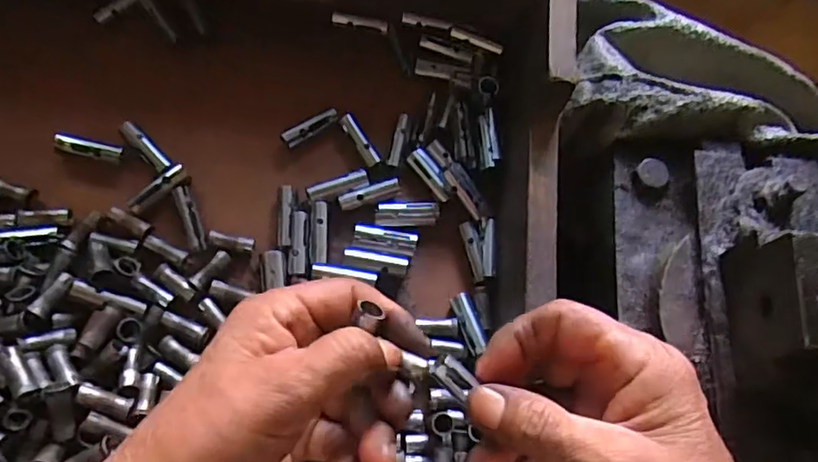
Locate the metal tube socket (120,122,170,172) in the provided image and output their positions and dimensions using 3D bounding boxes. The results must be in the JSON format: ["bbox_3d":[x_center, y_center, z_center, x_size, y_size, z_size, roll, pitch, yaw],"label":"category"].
[{"bbox_3d":[-0.151,-0.048,0.337,0.038,0.011,0.009,41,69,15],"label":"metal tube socket"}]

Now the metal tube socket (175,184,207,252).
[{"bbox_3d":[-0.123,-0.008,0.327,0.008,0.007,0.040,-19,68,-12],"label":"metal tube socket"}]

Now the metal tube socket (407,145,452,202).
[{"bbox_3d":[0.013,-0.034,0.357,0.013,0.008,0.037,-33,71,-17],"label":"metal tube socket"}]

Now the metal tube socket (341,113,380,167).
[{"bbox_3d":[-0.030,-0.056,0.355,0.008,0.007,0.037,-28,70,-15],"label":"metal tube socket"}]

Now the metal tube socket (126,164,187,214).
[{"bbox_3d":[-0.142,-0.023,0.330,0.036,0.008,0.009,-41,73,-19],"label":"metal tube socket"}]

